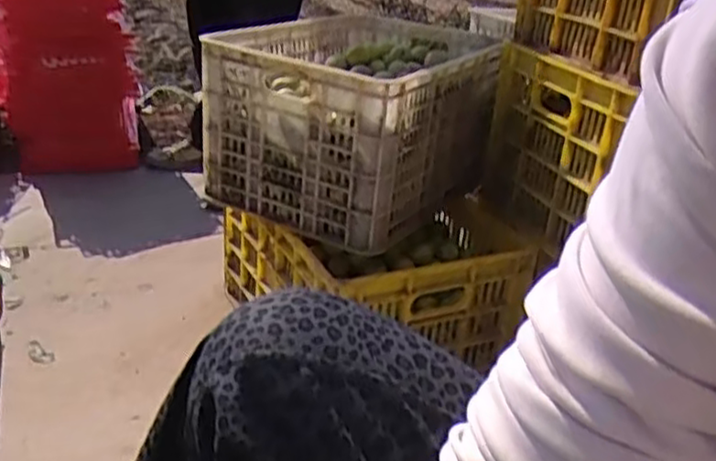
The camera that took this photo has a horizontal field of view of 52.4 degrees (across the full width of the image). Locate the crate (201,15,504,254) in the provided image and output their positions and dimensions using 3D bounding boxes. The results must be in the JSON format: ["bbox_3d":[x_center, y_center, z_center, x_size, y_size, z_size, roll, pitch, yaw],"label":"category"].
[{"bbox_3d":[0.020,-0.202,1.264,0.348,0.255,0.525,20,28,27],"label":"crate"}]

